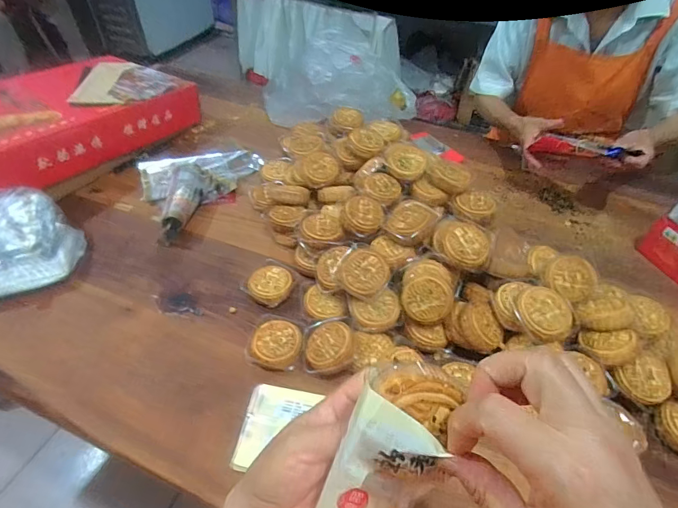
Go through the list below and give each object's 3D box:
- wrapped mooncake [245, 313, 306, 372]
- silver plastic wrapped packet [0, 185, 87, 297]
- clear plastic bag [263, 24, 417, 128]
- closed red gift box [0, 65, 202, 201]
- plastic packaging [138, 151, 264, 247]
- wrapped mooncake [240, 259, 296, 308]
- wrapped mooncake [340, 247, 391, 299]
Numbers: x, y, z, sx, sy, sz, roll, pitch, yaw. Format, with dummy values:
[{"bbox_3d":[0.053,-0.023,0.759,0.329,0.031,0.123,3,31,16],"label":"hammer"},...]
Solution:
[{"bbox_3d":[-0.085,0.124,0.565,0.072,0.028,0.073,11,47,8],"label":"wrapped mooncake"},{"bbox_3d":[-0.536,-0.016,0.649,0.204,0.082,0.176,-16,49,-16],"label":"silver plastic wrapped packet"},{"bbox_3d":[0.000,-0.409,0.993,0.299,0.183,0.252,-30,54,-26],"label":"clear plastic bag"},{"bbox_3d":[-0.593,-0.297,0.877,0.347,0.131,0.468,29,52,23],"label":"closed red gift box"},{"bbox_3d":[-0.303,-0.160,0.817,0.192,0.046,0.306,23,50,19],"label":"plastic packaging"},{"bbox_3d":[-0.104,0.050,0.634,0.068,0.027,0.071,30,53,24],"label":"wrapped mooncake"},{"bbox_3d":[0.036,0.026,0.563,0.066,0.021,0.065,0,66,1],"label":"wrapped mooncake"}]

